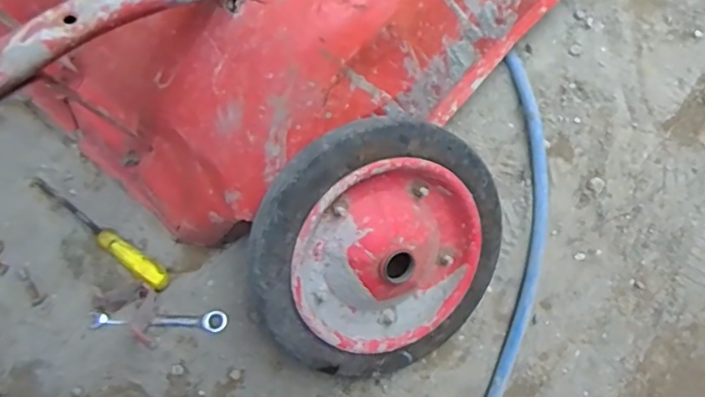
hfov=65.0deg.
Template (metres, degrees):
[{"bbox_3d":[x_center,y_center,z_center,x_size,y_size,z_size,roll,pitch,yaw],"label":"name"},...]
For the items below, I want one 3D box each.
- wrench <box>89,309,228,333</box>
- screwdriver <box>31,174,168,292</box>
[{"bbox_3d":[-0.238,0.150,0.685,0.163,0.010,0.027,3,75,-4],"label":"wrench"},{"bbox_3d":[-0.319,0.041,0.699,0.215,0.027,0.024,37,76,5],"label":"screwdriver"}]

